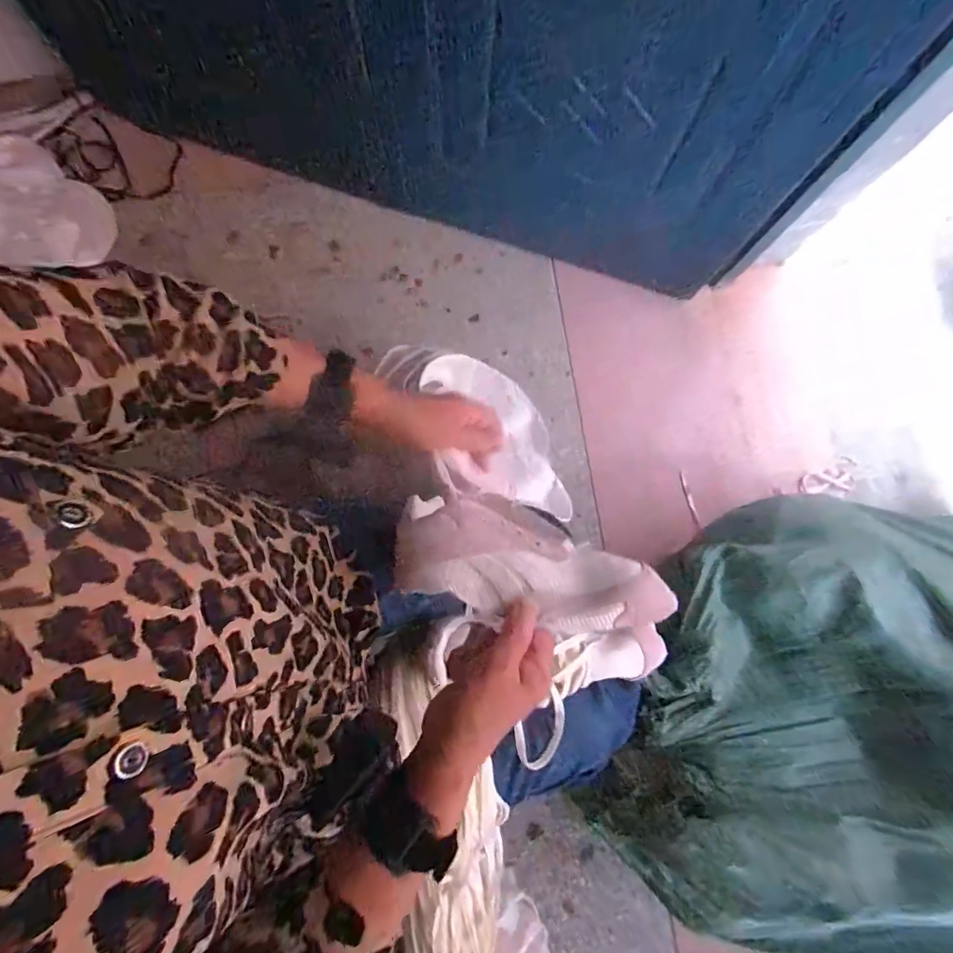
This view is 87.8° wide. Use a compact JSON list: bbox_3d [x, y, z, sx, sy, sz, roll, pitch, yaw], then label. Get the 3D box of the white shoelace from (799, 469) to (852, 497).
[{"bbox_3d":[0.721,0.015,1.017,0.138,0.010,0.054,-3,76,-15],"label":"white shoelace"}]

